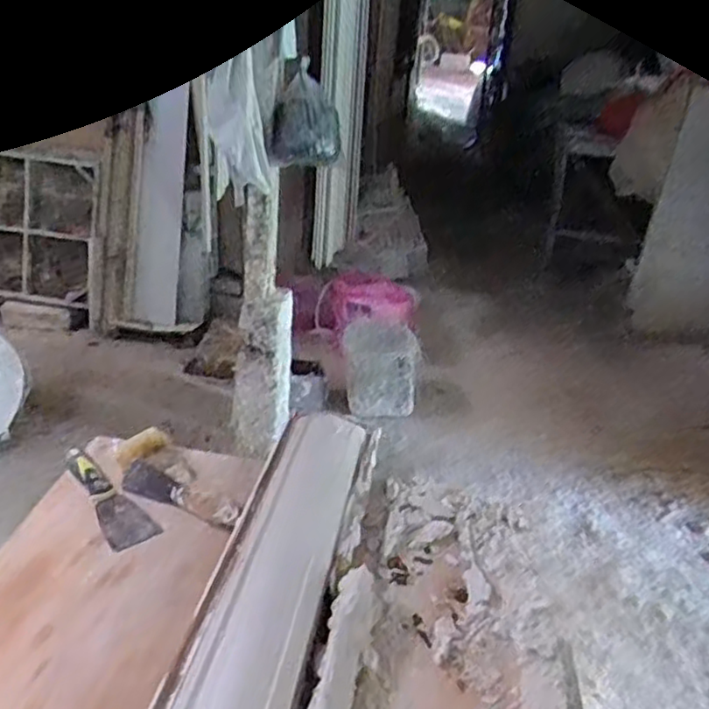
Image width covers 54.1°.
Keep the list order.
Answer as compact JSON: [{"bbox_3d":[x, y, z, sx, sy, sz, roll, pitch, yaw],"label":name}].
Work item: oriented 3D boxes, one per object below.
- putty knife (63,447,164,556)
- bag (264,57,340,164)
[{"bbox_3d":[-0.295,0.171,0.840,0.053,0.024,0.191,-15,33,-35],"label":"putty knife"},{"bbox_3d":[-0.127,-0.606,1.764,0.183,0.229,0.091,2,27,-6],"label":"bag"}]

